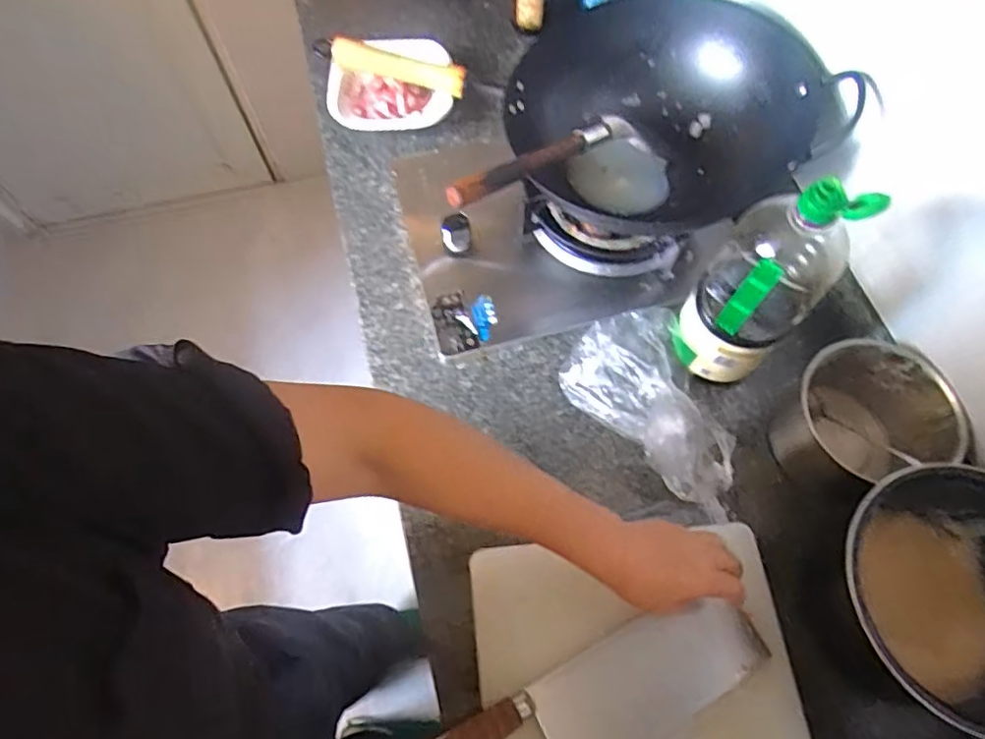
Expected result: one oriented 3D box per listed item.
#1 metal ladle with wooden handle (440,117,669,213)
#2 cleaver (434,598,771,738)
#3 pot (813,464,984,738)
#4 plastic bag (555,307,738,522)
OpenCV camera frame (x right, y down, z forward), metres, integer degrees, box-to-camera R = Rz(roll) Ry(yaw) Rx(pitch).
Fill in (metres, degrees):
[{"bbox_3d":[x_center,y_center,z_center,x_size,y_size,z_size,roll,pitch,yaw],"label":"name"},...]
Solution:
[{"bbox_3d":[0.084,-0.228,0.677,0.330,0.108,0.063,-15,63,-39],"label":"metal ladle with wooden handle"},{"bbox_3d":[0.101,0.313,0.549,0.318,0.029,0.101,-18,67,-7],"label":"cleaver"},{"bbox_3d":[0.410,0.211,0.544,0.181,0.145,0.213,-8,66,-4],"label":"pot"},{"bbox_3d":[0.177,0.041,0.647,0.145,0.106,0.243,-20,67,-9],"label":"plastic bag"}]

